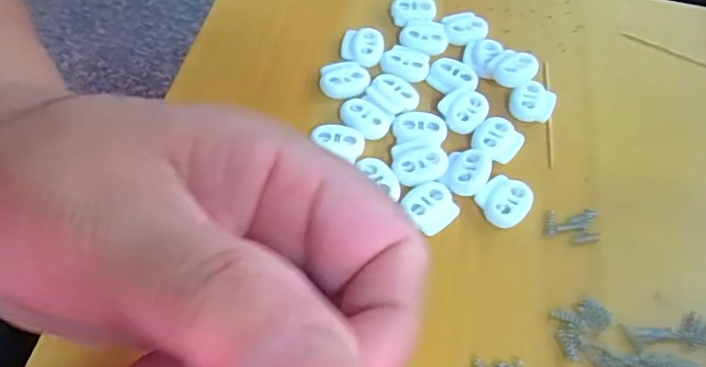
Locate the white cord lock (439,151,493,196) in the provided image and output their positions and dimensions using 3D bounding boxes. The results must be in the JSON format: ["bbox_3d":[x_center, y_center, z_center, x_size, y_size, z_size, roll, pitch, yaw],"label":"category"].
[{"bbox_3d":[0.045,-0.005,0.222,0.017,0.005,0.021,21,57,10],"label":"white cord lock"}]

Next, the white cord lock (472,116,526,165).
[{"bbox_3d":[0.059,-0.018,0.232,0.018,0.005,0.022,35,61,18],"label":"white cord lock"}]

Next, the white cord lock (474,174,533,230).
[{"bbox_3d":[0.059,0.007,0.218,0.019,0.007,0.020,35,61,18],"label":"white cord lock"}]

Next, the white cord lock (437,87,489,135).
[{"bbox_3d":[0.047,-0.031,0.241,0.019,0.006,0.020,31,59,15],"label":"white cord lock"}]

